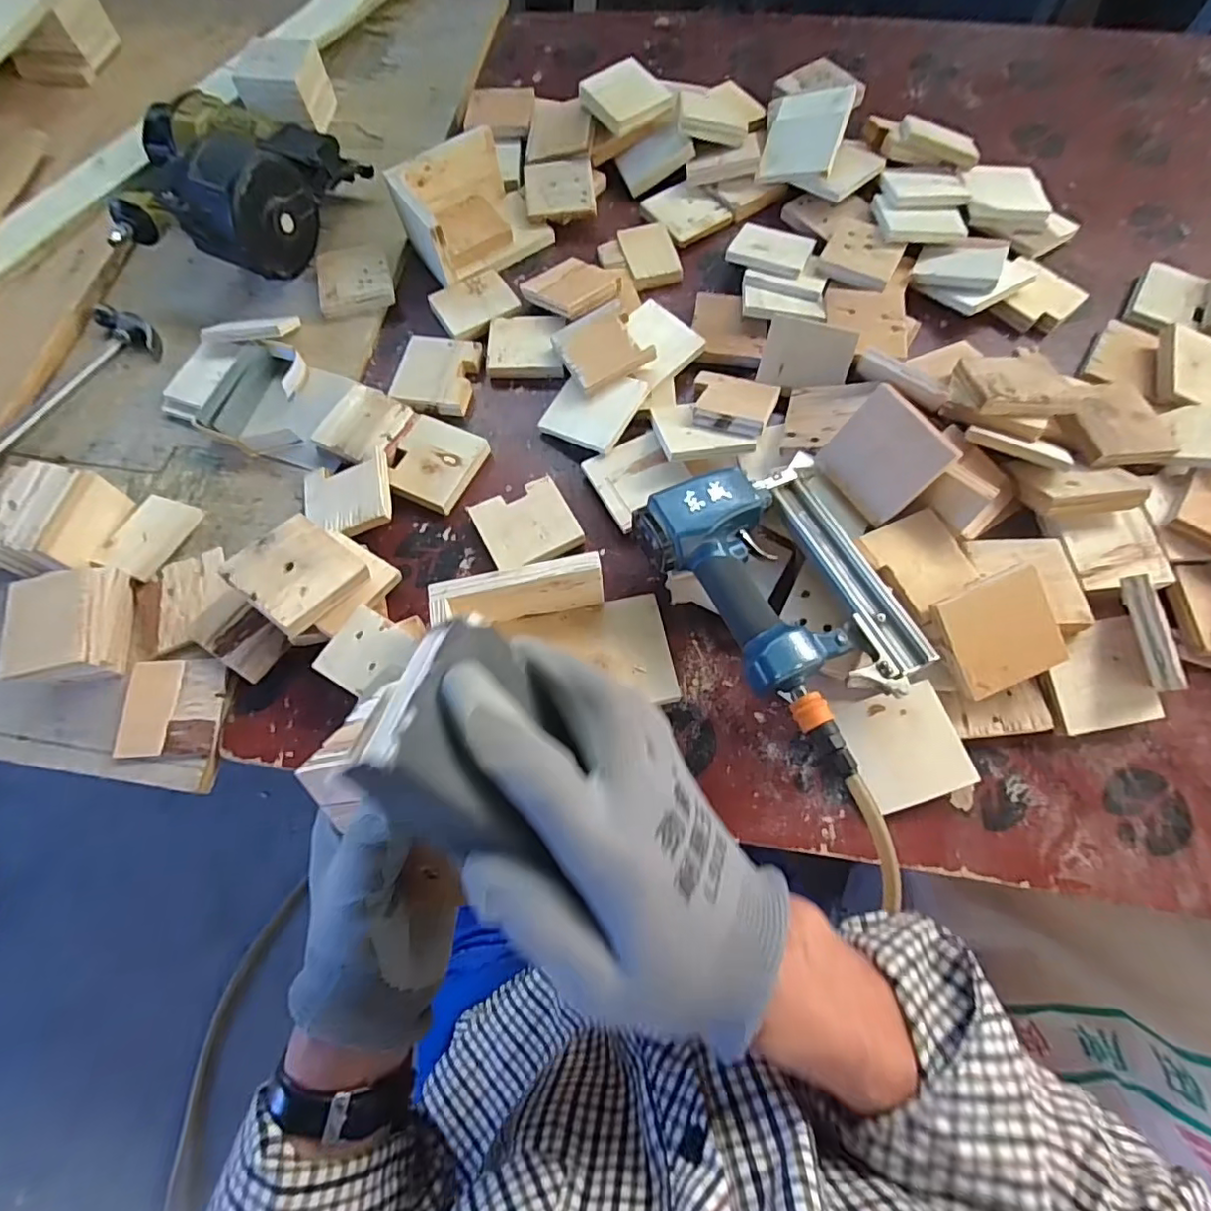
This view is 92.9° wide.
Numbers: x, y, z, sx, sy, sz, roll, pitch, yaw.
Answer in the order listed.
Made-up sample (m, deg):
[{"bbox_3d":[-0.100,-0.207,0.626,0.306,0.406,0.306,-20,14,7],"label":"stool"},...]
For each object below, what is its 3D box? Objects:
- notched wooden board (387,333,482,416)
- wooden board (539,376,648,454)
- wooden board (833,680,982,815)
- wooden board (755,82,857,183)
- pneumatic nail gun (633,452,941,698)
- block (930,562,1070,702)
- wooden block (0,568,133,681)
[{"bbox_3d":[-0.192,-0.265,0.657,0.086,0.020,0.092,11,69,4],"label":"notched wooden board"},{"bbox_3d":[-0.014,-0.211,0.614,0.091,0.010,0.088,24,80,20],"label":"wooden board"},{"bbox_3d":[0.253,0.119,0.487,0.085,0.008,0.094,-23,84,7],"label":"wooden board"},{"bbox_3d":[0.253,-0.602,0.733,0.101,0.016,0.142,10,77,19],"label":"wooden board"},{"bbox_3d":[0.156,-0.022,0.488,0.183,0.049,0.226,-25,71,-9],"label":"pneumatic nail gun"},{"bbox_3d":[0.324,0.022,0.474,0.084,0.013,0.088,-25,96,4],"label":"block"},{"bbox_3d":[-0.491,0.017,0.528,0.068,0.058,0.109,-8,68,-1],"label":"wooden block"}]

